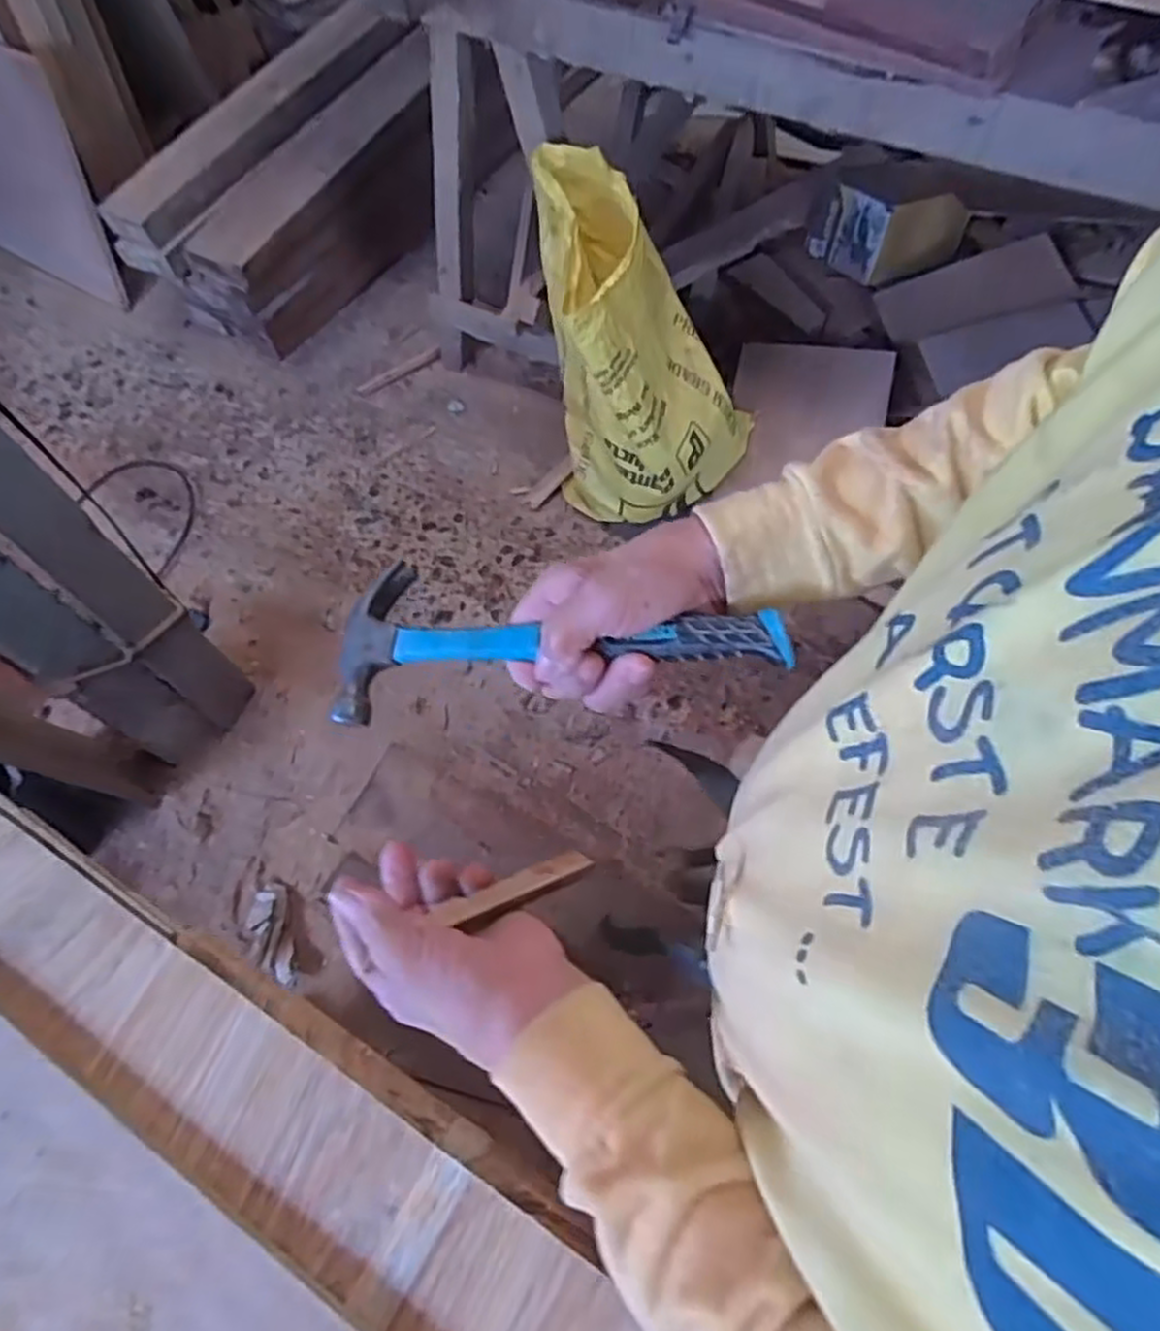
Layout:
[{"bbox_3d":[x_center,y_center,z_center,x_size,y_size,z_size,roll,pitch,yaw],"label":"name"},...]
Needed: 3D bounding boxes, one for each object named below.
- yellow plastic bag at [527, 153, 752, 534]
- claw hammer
[{"bbox_3d":[0.138,-0.513,1.333,0.374,0.532,0.380,-2,63,2],"label":"yellow plastic bag"},{"bbox_3d":[-0.019,-0.012,0.434,0.268,0.022,0.097,1,62,20],"label":"claw hammer"}]

